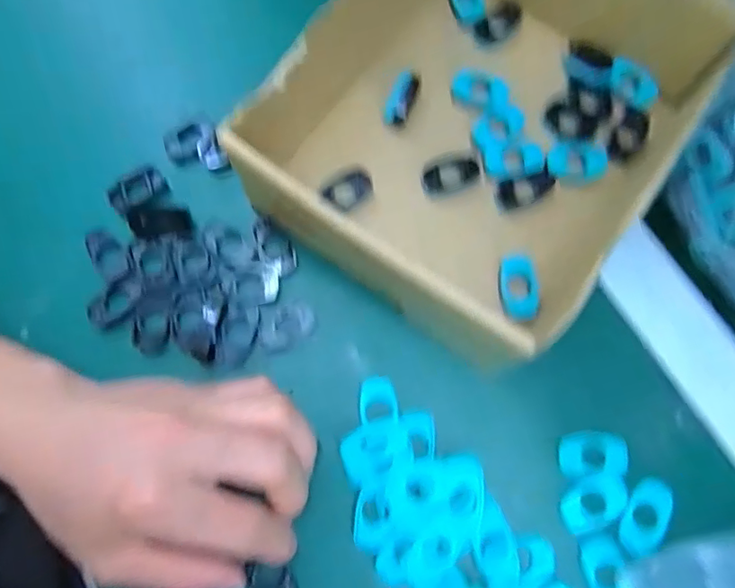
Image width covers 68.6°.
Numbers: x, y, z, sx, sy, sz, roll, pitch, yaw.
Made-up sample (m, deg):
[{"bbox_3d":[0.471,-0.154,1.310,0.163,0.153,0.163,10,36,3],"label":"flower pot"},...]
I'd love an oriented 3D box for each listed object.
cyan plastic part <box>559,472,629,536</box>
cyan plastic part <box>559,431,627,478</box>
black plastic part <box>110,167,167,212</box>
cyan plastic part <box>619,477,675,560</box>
[{"bbox_3d":[0.110,0.100,0.259,0.035,0.004,0.022,-28,76,-8],"label":"cyan plastic part"},{"bbox_3d":[0.112,0.079,0.268,0.034,0.004,0.021,-4,74,-1],"label":"cyan plastic part"},{"bbox_3d":[-0.128,-0.059,0.300,0.031,0.005,0.017,-32,76,-9],"label":"black plastic part"},{"bbox_3d":[0.134,0.107,0.256,0.020,0.004,0.038,32,76,9],"label":"cyan plastic part"}]

